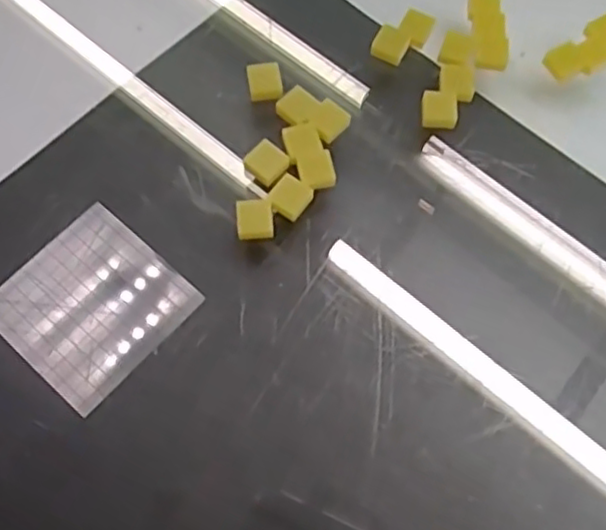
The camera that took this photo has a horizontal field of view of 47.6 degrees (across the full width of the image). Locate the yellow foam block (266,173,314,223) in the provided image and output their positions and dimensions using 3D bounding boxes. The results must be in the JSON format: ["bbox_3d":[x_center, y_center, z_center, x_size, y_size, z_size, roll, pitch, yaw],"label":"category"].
[{"bbox_3d":[-0.004,-0.020,0.205,0.010,0.004,0.012,37,71,13],"label":"yellow foam block"}]

